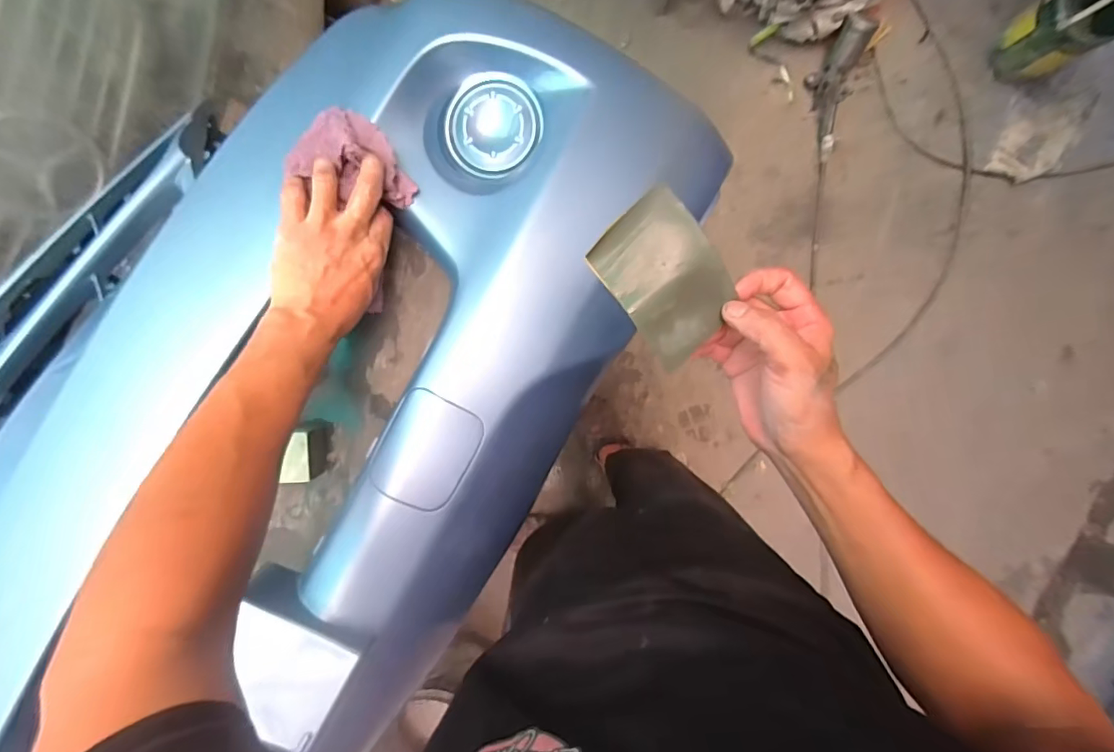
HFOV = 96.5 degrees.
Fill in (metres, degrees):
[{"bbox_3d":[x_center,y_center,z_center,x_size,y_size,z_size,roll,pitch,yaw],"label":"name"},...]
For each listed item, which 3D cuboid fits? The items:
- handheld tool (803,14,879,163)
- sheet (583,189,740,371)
[{"bbox_3d":[0.654,-0.684,1.188,0.088,0.091,0.288,1,124,1],"label":"handheld tool"},{"bbox_3d":[0.074,-0.062,0.328,0.068,0.013,0.103,-37,106,8],"label":"sheet"}]

